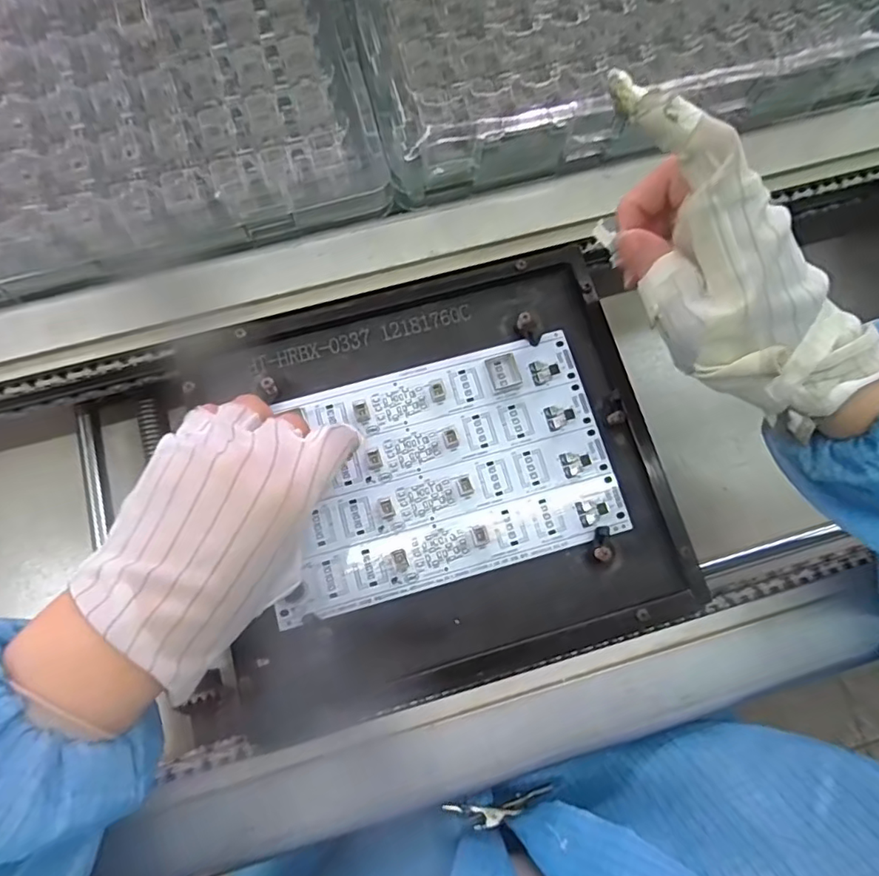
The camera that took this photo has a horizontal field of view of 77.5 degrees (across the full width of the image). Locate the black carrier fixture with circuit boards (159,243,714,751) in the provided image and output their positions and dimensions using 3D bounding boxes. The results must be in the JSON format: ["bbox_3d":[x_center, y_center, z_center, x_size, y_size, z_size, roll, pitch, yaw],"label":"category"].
[{"bbox_3d":[-0.006,0.020,0.323,0.258,0.023,0.232,-16,75,-5],"label":"black carrier fixture with circuit boards"}]

